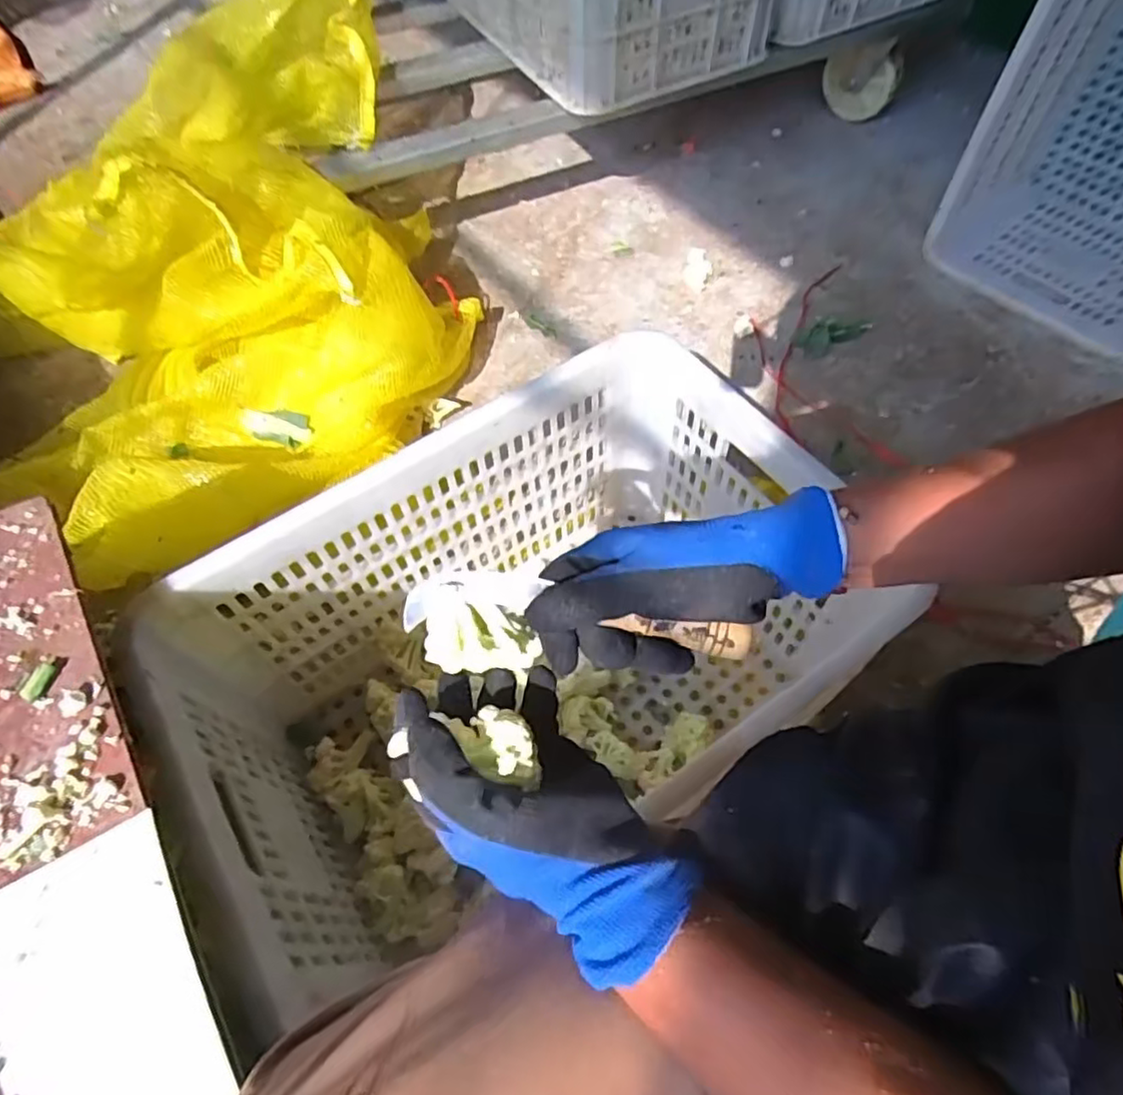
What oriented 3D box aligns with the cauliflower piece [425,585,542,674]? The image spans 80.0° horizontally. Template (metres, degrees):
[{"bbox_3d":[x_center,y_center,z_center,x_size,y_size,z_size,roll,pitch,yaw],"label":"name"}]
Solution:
[{"bbox_3d":[-0.044,0.047,0.359,0.061,0.029,0.037,6,60,5],"label":"cauliflower piece"}]

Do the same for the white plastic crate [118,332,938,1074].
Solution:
[{"bbox_3d":[-0.022,0.105,0.605,0.501,0.297,0.344,-32,64,-16],"label":"white plastic crate"}]

